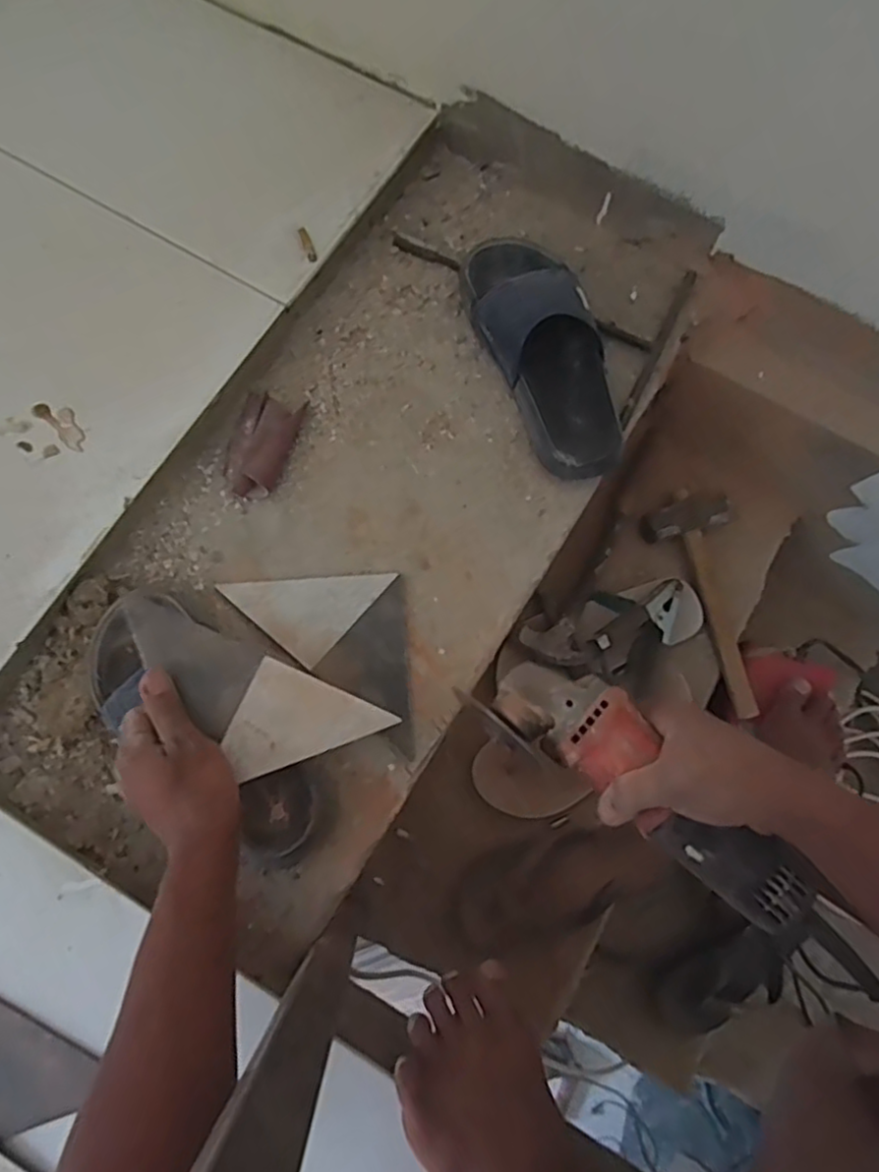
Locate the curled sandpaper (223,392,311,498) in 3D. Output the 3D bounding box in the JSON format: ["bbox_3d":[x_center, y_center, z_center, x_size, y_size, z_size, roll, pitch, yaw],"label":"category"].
[{"bbox_3d":[-0.176,-0.138,0.654,0.060,0.021,0.106,18,74,7],"label":"curled sandpaper"}]

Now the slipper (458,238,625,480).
[{"bbox_3d":[0.108,-0.236,0.663,0.100,0.070,0.263,-22,75,-7],"label":"slipper"}]

